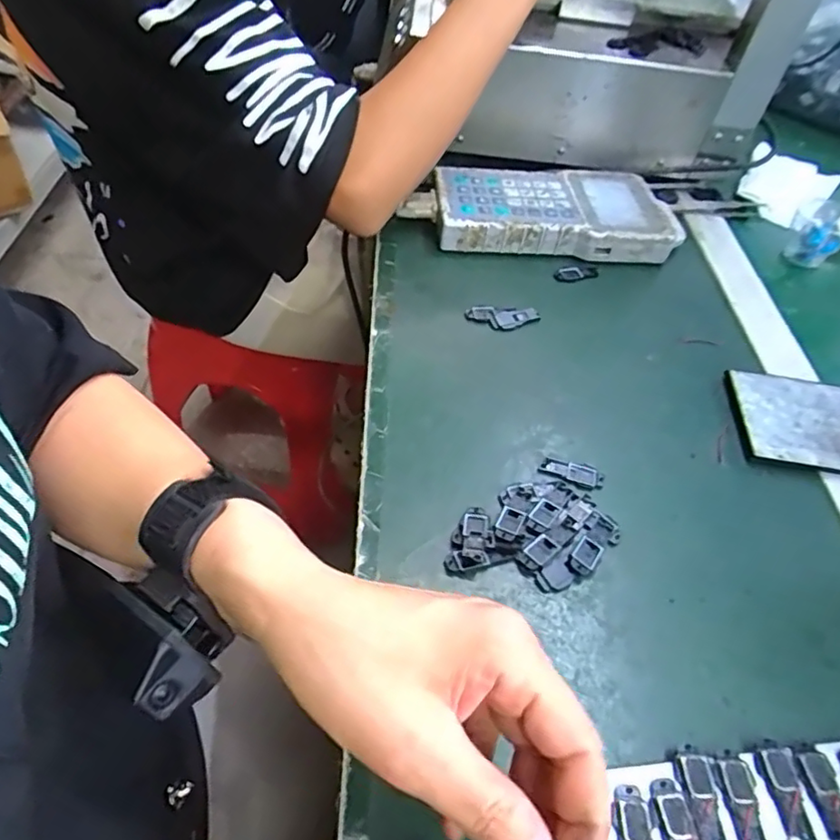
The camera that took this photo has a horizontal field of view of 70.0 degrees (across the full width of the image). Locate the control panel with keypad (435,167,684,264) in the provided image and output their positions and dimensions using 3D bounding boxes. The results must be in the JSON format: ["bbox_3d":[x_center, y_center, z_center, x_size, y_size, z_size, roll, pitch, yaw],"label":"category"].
[{"bbox_3d":[0.123,-0.189,0.544,0.218,0.035,0.102,1,51,-7],"label":"control panel with keypad"}]

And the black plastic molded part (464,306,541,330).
[{"bbox_3d":[0.064,-0.079,0.462,0.057,0.008,0.019,7,50,-2],"label":"black plastic molded part"}]

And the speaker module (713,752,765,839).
[{"bbox_3d":[0.141,0.167,0.261,0.016,0.004,0.037,3,51,-5],"label":"speaker module"}]

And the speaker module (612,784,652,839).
[{"bbox_3d":[0.089,0.174,0.248,0.016,0.004,0.039,10,50,0],"label":"speaker module"}]

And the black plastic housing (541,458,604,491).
[{"bbox_3d":[0.095,0.033,0.374,0.038,0.004,0.015,19,51,8],"label":"black plastic housing"}]

